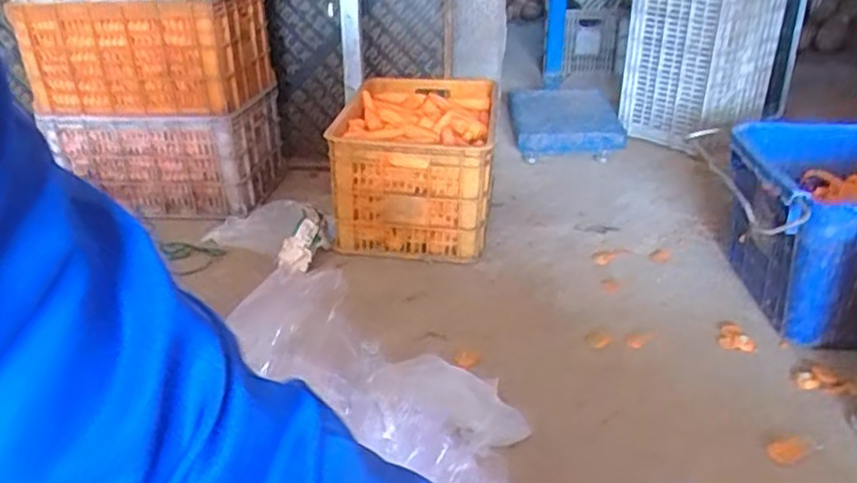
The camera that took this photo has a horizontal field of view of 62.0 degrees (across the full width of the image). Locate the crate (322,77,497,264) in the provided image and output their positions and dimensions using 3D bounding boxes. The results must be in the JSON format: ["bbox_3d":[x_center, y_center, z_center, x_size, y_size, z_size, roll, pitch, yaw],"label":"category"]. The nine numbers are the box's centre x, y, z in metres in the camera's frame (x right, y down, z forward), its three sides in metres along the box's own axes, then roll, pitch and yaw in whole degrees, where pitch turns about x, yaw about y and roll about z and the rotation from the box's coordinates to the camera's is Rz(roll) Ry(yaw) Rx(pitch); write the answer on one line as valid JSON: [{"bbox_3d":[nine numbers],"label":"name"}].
[{"bbox_3d":[-0.025,-0.190,1.711,0.355,0.278,0.507,1,26,4],"label":"crate"}]

